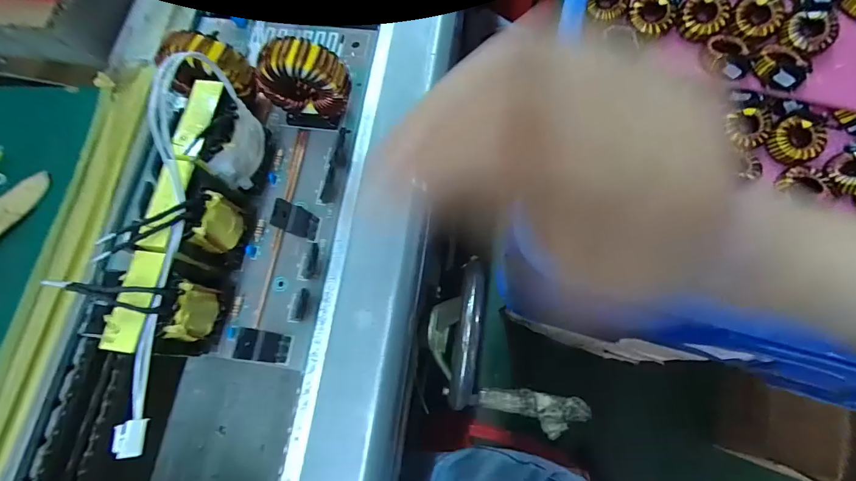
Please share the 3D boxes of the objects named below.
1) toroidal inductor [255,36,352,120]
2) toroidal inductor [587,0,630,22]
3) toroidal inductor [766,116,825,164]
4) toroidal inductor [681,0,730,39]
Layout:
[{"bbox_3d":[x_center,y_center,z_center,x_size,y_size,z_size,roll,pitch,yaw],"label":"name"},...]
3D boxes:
[{"bbox_3d":[-0.071,-0.092,0.241,0.048,0.053,0.018,6,73,4],"label":"toroidal inductor"},{"bbox_3d":[0.211,-0.278,0.485,0.044,0.015,0.043,-1,72,2],"label":"toroidal inductor"},{"bbox_3d":[0.391,-0.107,0.439,0.047,0.019,0.048,-1,72,2],"label":"toroidal inductor"},{"bbox_3d":[0.310,-0.252,0.464,0.047,0.019,0.048,-1,72,2],"label":"toroidal inductor"}]

